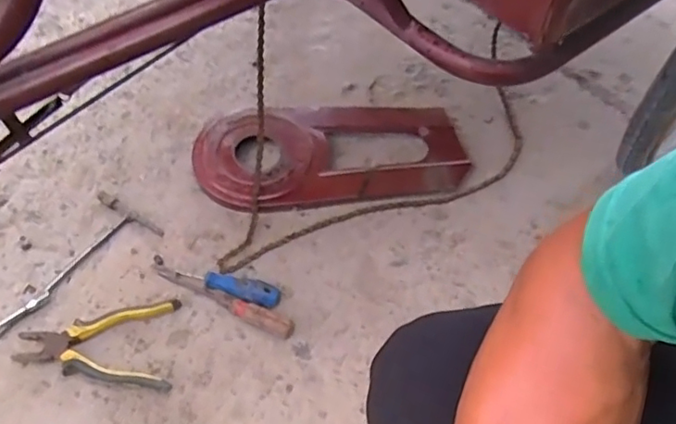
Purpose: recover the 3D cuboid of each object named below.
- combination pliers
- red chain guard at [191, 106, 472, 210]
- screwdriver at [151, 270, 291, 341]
[{"bbox_3d":[-0.292,0.156,0.689,0.185,0.022,0.112,4,53,-1],"label":"combination pliers"},{"bbox_3d":[-0.012,-0.101,0.892,0.417,0.034,0.202,-6,54,-8],"label":"red chain guard"},{"bbox_3d":[-0.151,0.115,0.730,0.203,0.024,0.021,22,55,13],"label":"screwdriver"}]

